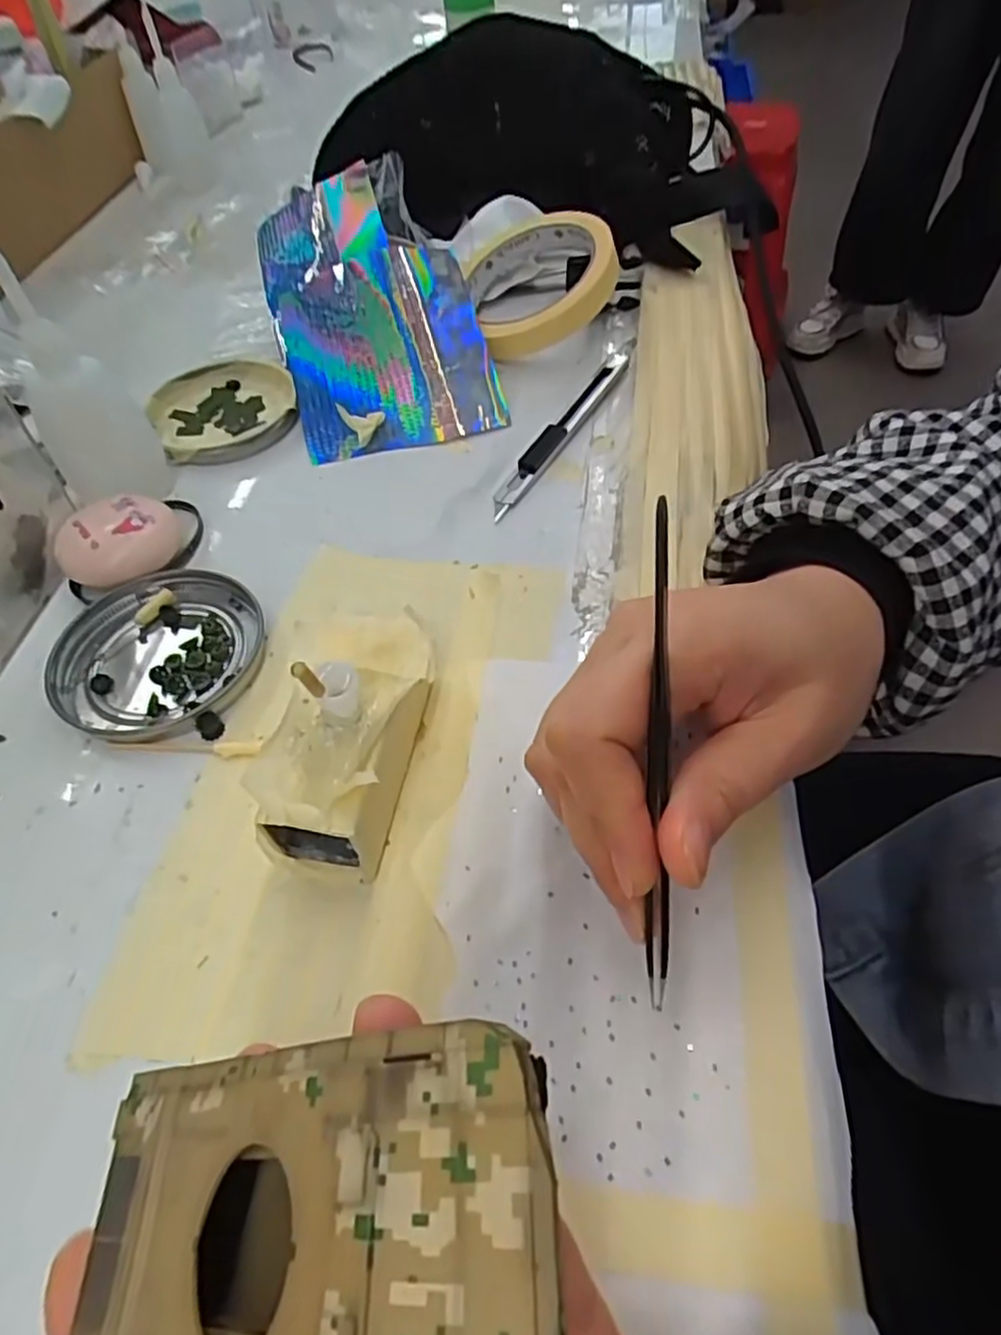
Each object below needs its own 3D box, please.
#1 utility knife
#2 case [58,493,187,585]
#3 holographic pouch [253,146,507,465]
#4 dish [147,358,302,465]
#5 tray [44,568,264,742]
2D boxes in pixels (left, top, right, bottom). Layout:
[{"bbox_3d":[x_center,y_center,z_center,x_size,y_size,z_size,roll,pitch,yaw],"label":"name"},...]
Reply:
[{"bbox_3d":[0.036,-0.126,0.356,0.013,0.007,0.155,22,57,19],"label":"utility knife"},{"bbox_3d":[-0.160,-0.052,0.300,0.048,0.022,0.036,-32,57,-19],"label":"case"},{"bbox_3d":[-0.069,-0.193,0.380,0.103,0.022,0.178,-16,73,-8],"label":"holographic pouch"},{"bbox_3d":[-0.146,-0.138,0.376,0.074,0.007,0.083,-26,55,-15],"label":"dish"},{"bbox_3d":[-0.134,-0.007,0.276,0.075,0.008,0.075,-2,53,3],"label":"tray"}]

